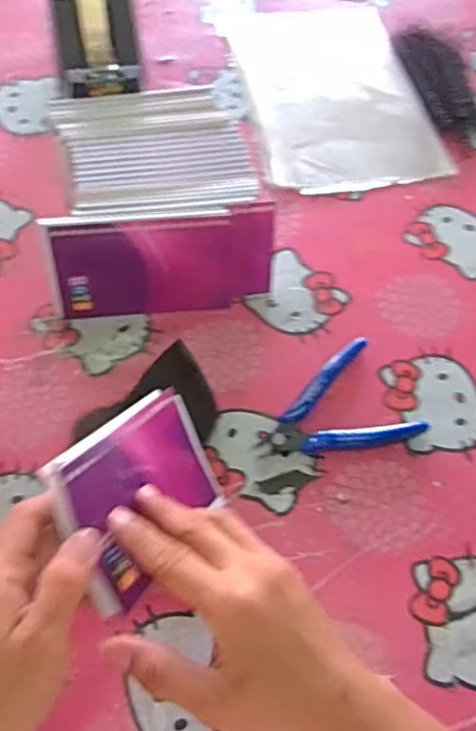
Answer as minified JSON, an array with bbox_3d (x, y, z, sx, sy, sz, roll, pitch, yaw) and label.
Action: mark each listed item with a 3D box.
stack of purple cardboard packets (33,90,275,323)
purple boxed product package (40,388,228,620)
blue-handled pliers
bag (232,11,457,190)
[{"bbox_3d":[-0.064,-0.128,0.502,0.160,0.082,0.154,-6,62,-8],"label":"stack of purple cardboard packets"},{"bbox_3d":[-0.053,0.068,0.368,0.017,0.144,0.083,-18,96,25],"label":"purple boxed product package"},{"bbox_3d":[0.068,0.038,0.462,0.113,0.011,0.082,-28,67,-18],"label":"blue-handled pliers"},{"bbox_3d":[0.091,-0.281,0.643,0.164,0.013,0.262,-9,62,-9],"label":"bag"}]

